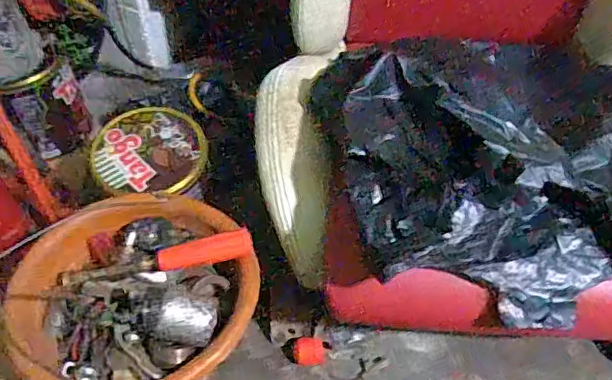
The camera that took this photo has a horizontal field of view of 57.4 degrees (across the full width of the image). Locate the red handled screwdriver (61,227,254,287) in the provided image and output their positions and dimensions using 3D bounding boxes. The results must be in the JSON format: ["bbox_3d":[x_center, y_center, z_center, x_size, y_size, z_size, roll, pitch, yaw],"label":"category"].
[{"bbox_3d":[-0.164,0.078,0.614,0.210,0.029,0.032,-13,51,5],"label":"red handled screwdriver"}]

